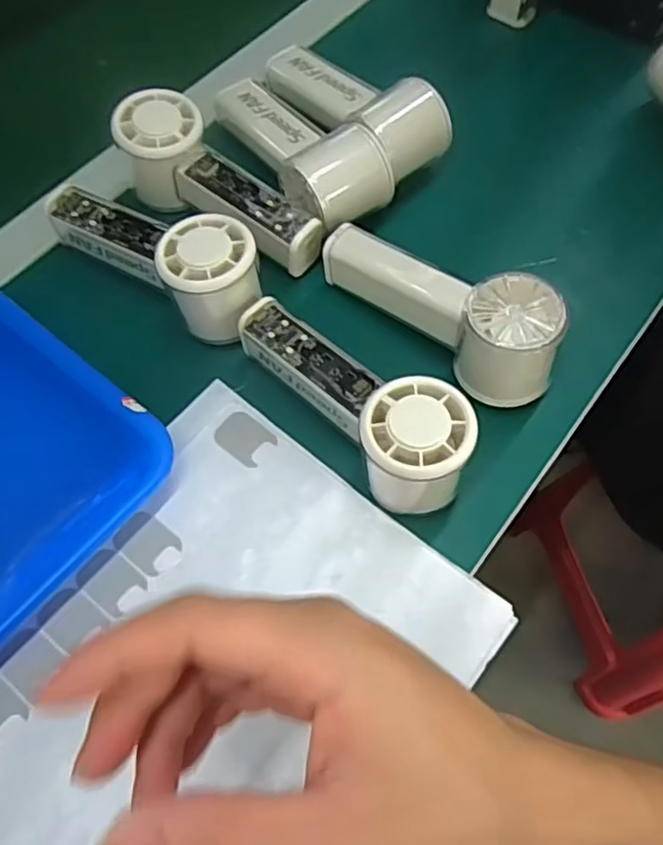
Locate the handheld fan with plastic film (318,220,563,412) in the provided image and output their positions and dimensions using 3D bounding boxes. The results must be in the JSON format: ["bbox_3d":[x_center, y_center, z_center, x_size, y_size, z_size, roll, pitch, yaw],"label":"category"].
[{"bbox_3d":[0.065,-0.075,0.388,0.156,0.051,0.047,37,69,17],"label":"handheld fan with plastic film"}]

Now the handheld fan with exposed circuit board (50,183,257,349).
[{"bbox_3d":[-0.112,-0.111,0.408,0.153,0.055,0.056,32,68,15],"label":"handheld fan with exposed circuit board"}]

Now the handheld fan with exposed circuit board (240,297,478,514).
[{"bbox_3d":[0.014,-0.014,0.360,0.063,0.055,0.157,-32,68,-15],"label":"handheld fan with exposed circuit board"}]

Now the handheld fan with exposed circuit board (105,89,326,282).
[{"bbox_3d":[-0.076,-0.156,0.428,0.152,0.056,0.056,37,69,17],"label":"handheld fan with exposed circuit board"}]

